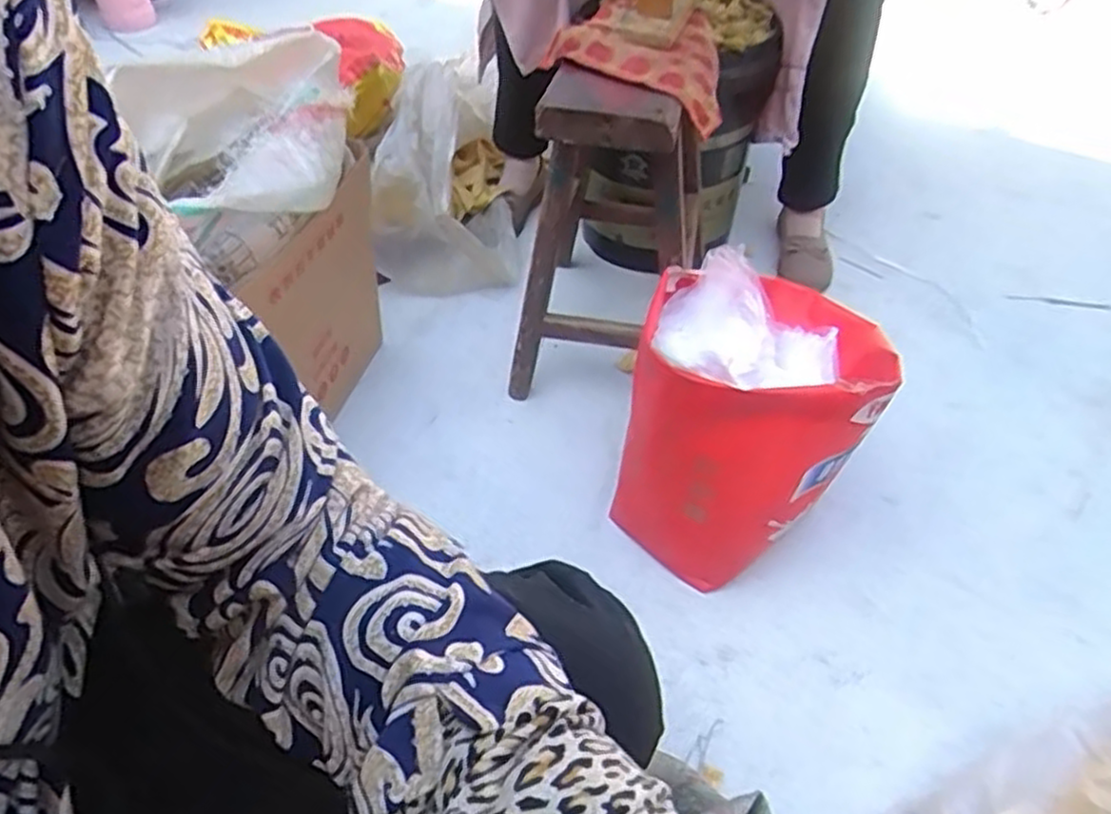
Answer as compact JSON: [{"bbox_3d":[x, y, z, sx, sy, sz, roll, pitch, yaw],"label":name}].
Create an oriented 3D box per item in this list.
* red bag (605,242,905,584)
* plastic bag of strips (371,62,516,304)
[{"bbox_3d":[0.208,0.010,0.837,0.229,0.298,0.250,16,47,10],"label":"red bag"},{"bbox_3d":[-0.178,-0.379,1.229,0.221,0.252,0.354,-1,46,-6],"label":"plastic bag of strips"}]

